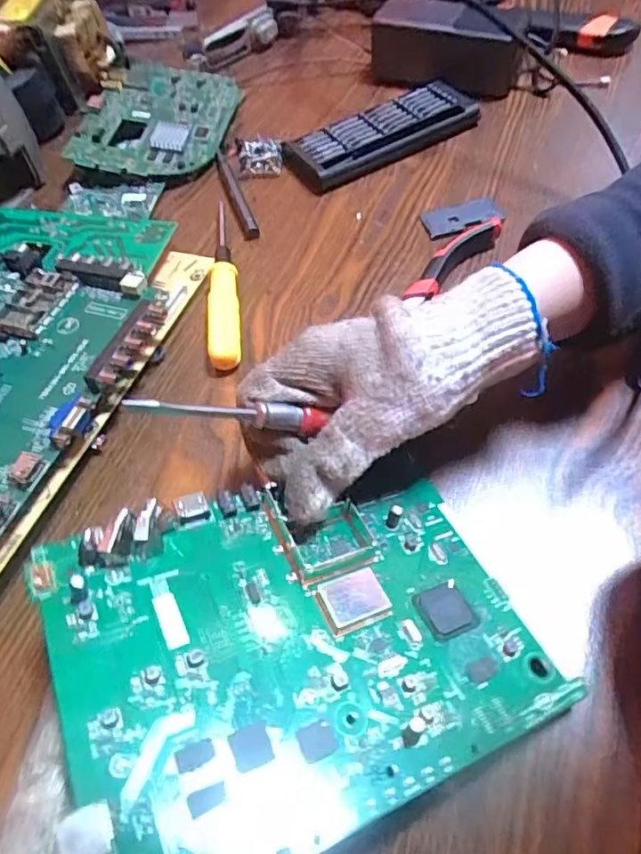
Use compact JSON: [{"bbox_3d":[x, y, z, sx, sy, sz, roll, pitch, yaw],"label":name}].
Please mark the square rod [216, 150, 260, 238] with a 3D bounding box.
[{"bbox_3d":[-0.068,-0.183,0.456,0.012,0.010,0.108,-20,56,-7],"label":"square rod"}]

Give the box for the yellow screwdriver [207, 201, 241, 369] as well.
[{"bbox_3d":[-0.067,-0.099,0.396,0.020,0.021,0.148,-9,56,0],"label":"yellow screwdriver"}]

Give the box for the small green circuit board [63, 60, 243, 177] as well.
[{"bbox_3d":[-0.138,-0.265,0.498,0.113,0.024,0.146,12,57,9],"label":"small green circuit board"}]

